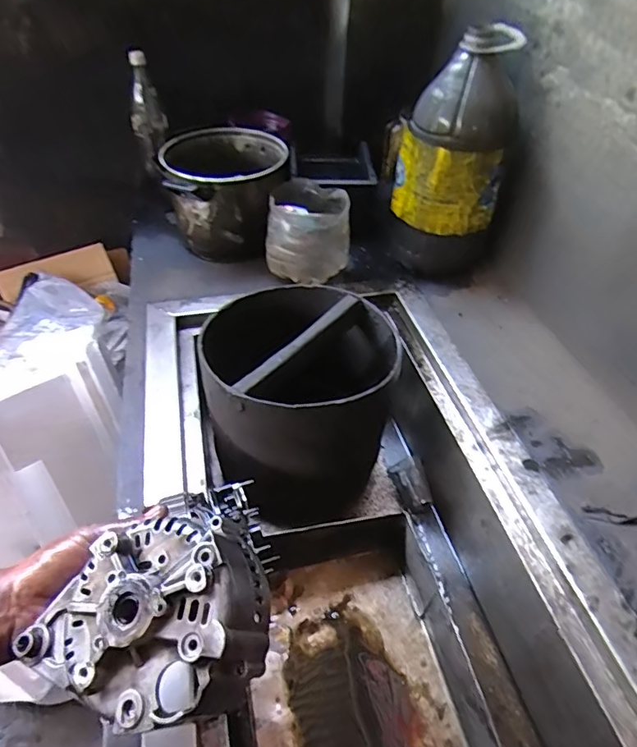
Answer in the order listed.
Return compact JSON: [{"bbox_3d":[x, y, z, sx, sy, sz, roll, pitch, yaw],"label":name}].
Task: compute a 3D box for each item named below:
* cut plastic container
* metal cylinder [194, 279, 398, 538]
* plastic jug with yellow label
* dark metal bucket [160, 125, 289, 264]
[{"bbox_3d":[-0.021,-0.282,1.007,0.157,0.149,0.170,2,44,0],"label":"cut plastic container"},{"bbox_3d":[-0.019,0.047,0.851,0.308,0.279,0.278,-20,49,-21],"label":"metal cylinder"},{"bbox_3d":[0.243,-0.402,0.953,0.217,0.397,0.198,5,45,4],"label":"plastic jug with yellow label"},{"bbox_3d":[-0.191,-0.382,1.079,0.241,0.186,0.266,-4,45,-6],"label":"dark metal bucket"}]

